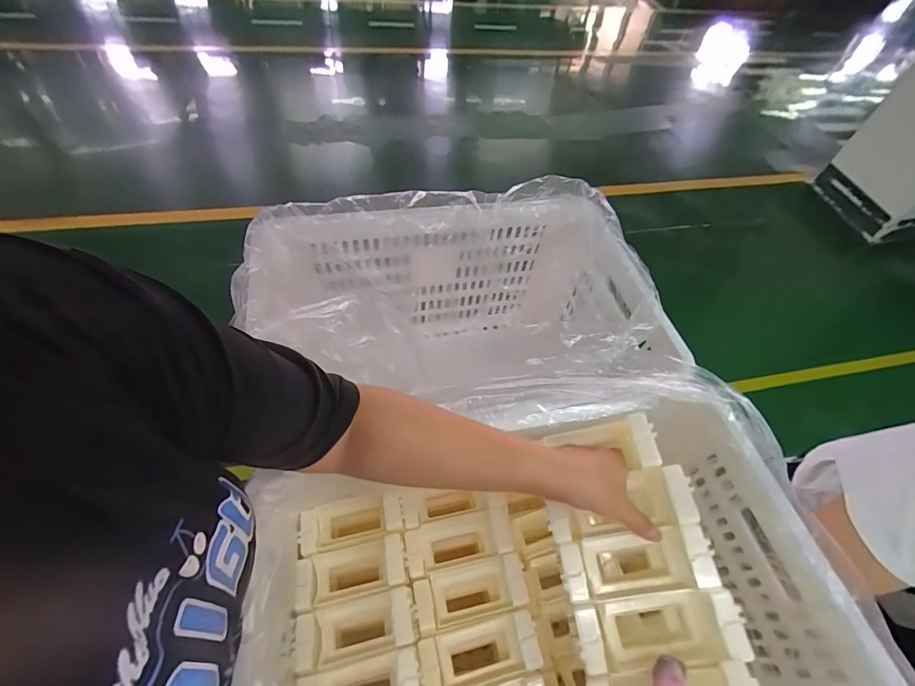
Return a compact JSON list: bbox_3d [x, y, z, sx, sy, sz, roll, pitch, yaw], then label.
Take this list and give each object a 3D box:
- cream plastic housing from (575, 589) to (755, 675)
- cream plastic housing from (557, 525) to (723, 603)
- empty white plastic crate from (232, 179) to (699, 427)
[{"bbox_3d":[0.170,0.247,0.355,0.127,0.052,0.051,-13,55,9],"label":"cream plastic housing"},{"bbox_3d":[0.163,0.203,0.380,0.125,0.043,0.052,-17,53,17],"label":"cream plastic housing"},{"bbox_3d":[-0.013,-0.008,0.673,0.569,0.298,0.390,-6,56,-9],"label":"empty white plastic crate"}]

